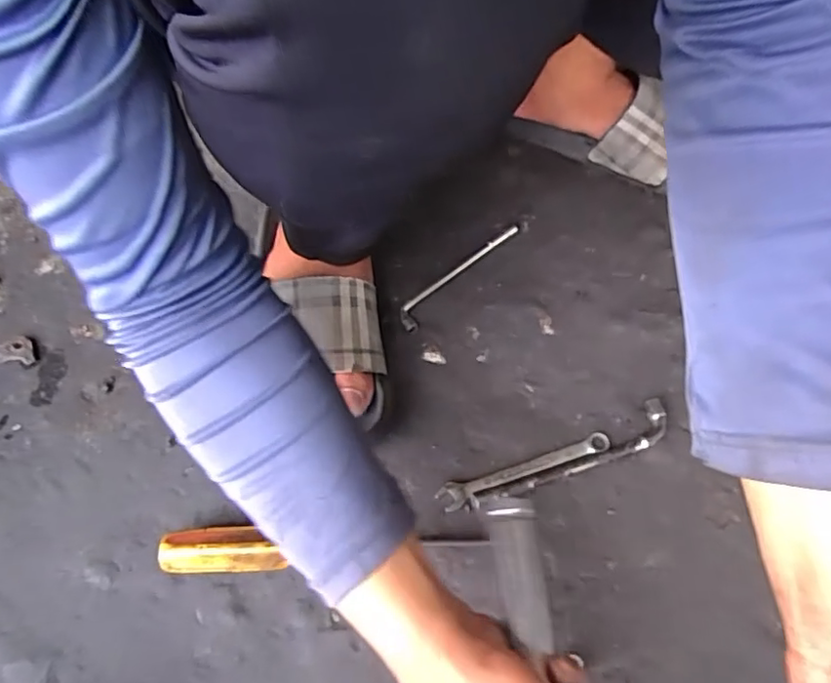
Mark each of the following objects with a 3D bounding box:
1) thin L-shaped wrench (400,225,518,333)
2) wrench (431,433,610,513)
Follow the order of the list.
[{"bbox_3d":[0.039,-0.062,0.555,0.023,0.009,0.152,37,67,20],"label":"thin L-shaped wrench"},{"bbox_3d":[0.083,0.096,0.457,0.138,0.010,0.019,-18,61,-10],"label":"wrench"}]

